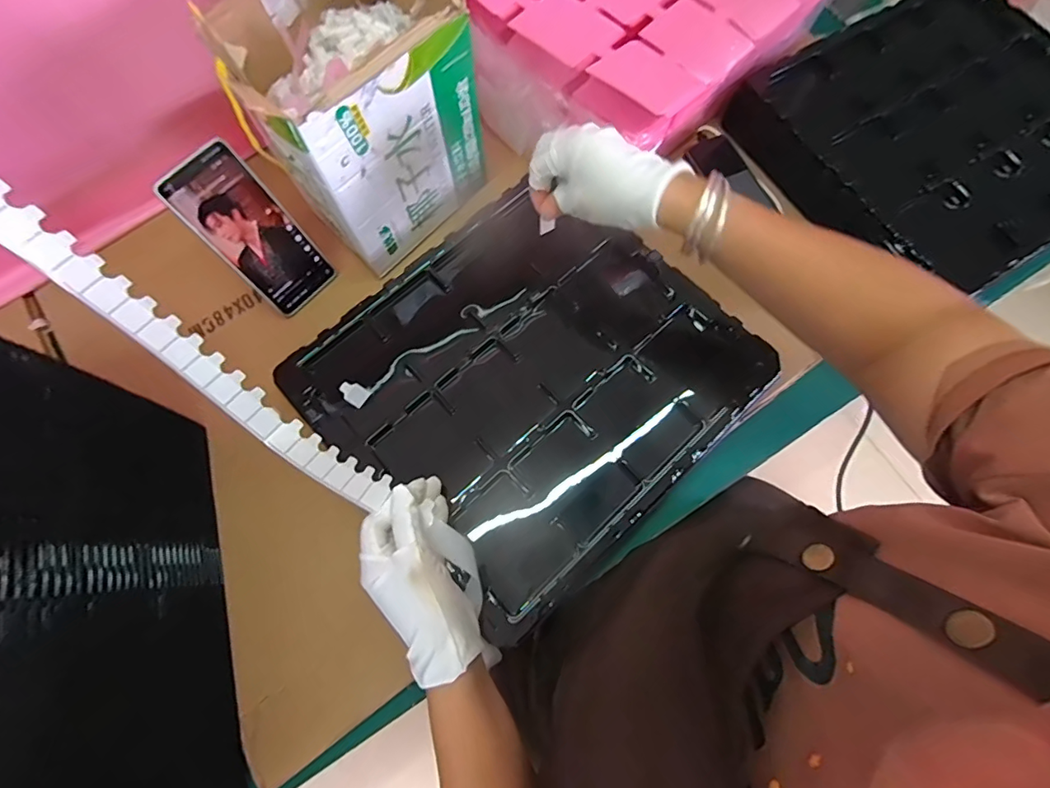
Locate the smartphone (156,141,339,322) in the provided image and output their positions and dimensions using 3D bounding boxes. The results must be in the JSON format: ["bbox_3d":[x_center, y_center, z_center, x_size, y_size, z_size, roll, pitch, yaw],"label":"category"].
[{"bbox_3d":[-0.269,-0.159,0.503,0.076,0.162,0.007,-47,46,-13],"label":"smartphone"}]

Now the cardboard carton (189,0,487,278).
[{"bbox_3d":[-0.160,-0.274,0.489,0.160,0.203,0.194,38,76,11],"label":"cardboard carton"}]

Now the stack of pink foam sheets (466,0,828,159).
[{"bbox_3d":[0.126,-0.435,0.563,0.362,0.087,0.293,-41,77,-12],"label":"stack of pink foam sheets"}]

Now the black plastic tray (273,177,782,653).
[{"bbox_3d":[0.007,-0.018,0.510,0.371,0.065,0.333,-42,77,-12],"label":"black plastic tray"}]

